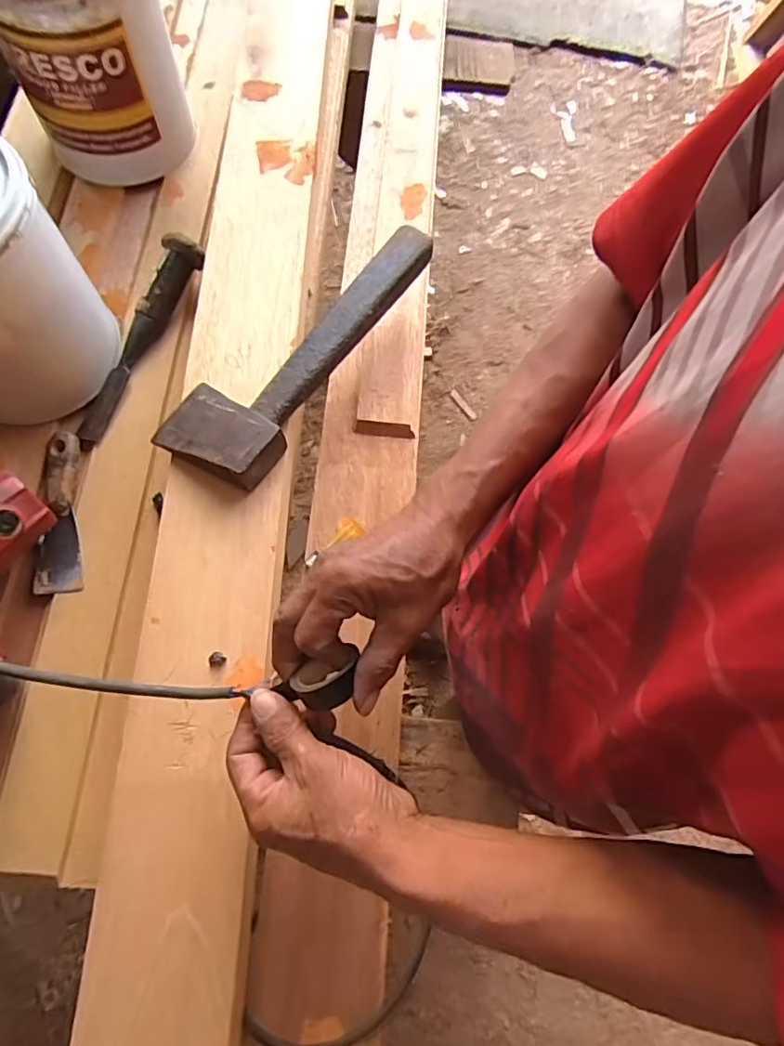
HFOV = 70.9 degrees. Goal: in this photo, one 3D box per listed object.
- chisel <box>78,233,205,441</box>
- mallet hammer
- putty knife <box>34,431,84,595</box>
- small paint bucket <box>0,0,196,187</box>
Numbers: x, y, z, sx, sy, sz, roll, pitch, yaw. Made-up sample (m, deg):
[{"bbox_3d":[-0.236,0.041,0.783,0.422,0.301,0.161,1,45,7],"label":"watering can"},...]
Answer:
[{"bbox_3d":[-0.274,-0.199,0.589,0.039,0.029,0.236,24,85,6],"label":"chisel"},{"bbox_3d":[-0.088,-0.184,0.539,0.116,0.041,0.325,29,70,6],"label":"mallet hammer"},{"bbox_3d":[-0.322,-0.014,0.537,0.039,0.019,0.164,-5,70,-6],"label":"putty knife"},{"bbox_3d":[-0.338,-0.529,0.614,0.167,0.197,0.183,1,70,-4],"label":"small paint bucket"}]

